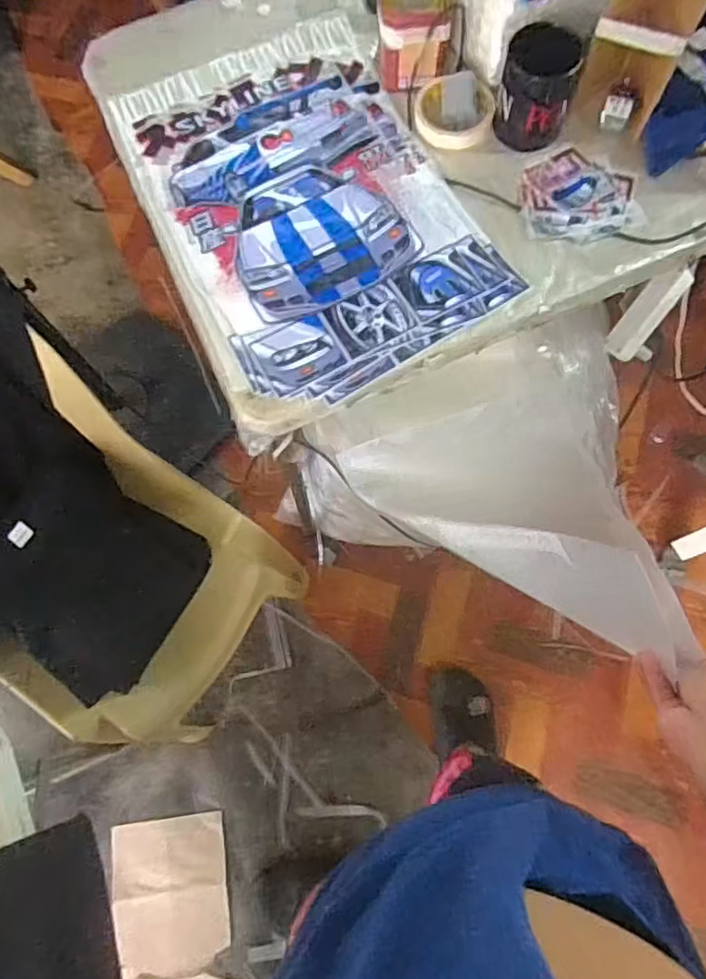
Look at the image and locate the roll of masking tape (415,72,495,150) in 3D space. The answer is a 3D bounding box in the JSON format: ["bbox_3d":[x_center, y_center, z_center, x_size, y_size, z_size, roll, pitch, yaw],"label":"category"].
[{"bbox_3d":[0.126,-0.465,0.772,0.095,0.032,0.087,0,73,1],"label":"roll of masking tape"}]

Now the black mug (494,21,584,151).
[{"bbox_3d":[0.213,-0.469,0.735,0.083,0.089,0.088,0,73,1],"label":"black mug"}]

